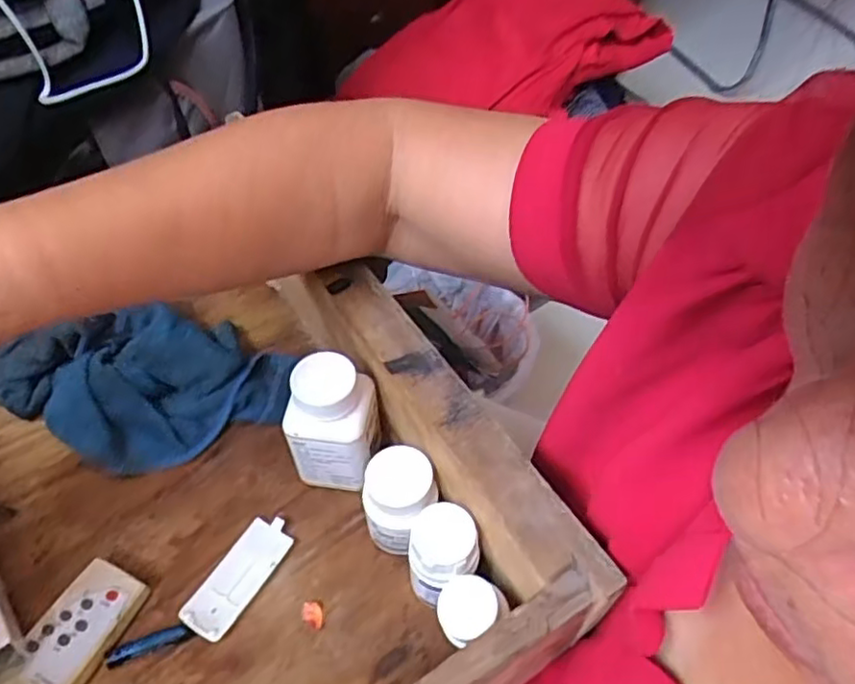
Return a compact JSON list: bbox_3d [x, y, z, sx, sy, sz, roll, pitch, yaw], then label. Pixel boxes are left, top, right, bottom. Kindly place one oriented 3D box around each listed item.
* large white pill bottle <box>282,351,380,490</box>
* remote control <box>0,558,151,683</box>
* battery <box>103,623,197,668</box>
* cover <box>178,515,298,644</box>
[{"bbox_3d":[-0.052,0.050,0.381,0.051,0.086,0.048,-2,54,2],"label":"large white pill bottle"},{"bbox_3d":[-0.192,0.165,0.339,0.039,0.016,0.101,20,58,17],"label":"remote control"},{"bbox_3d":[-0.147,0.160,0.348,0.044,0.008,0.009,-19,55,-10],"label":"battery"},{"bbox_3d":[-0.107,0.132,0.374,0.029,0.010,0.071,25,59,20],"label":"cover"}]

